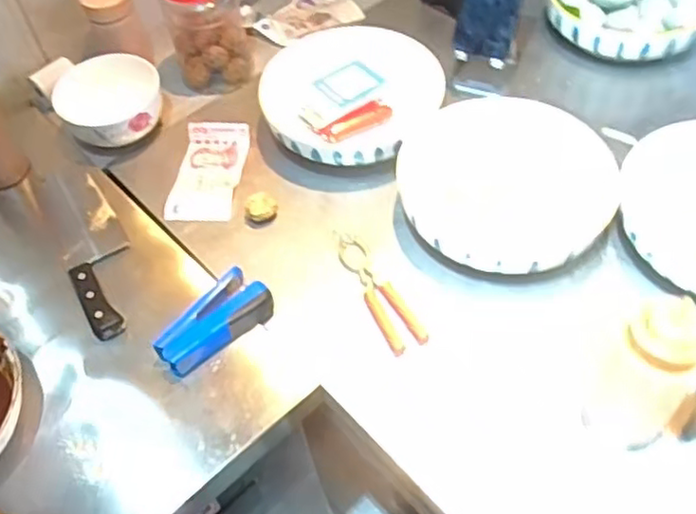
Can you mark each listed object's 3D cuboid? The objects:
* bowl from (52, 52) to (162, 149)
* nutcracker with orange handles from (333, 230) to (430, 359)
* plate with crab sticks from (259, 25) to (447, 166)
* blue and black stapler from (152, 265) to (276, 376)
[{"bbox_3d":[-0.308,-0.198,0.878,0.125,0.080,0.127,-1,52,2],"label":"bowl"},{"bbox_3d":[0.027,0.030,0.712,0.040,0.014,0.170,-23,53,-13],"label":"nutcracker with orange handles"},{"bbox_3d":[0.001,-0.200,0.837,0.211,0.045,0.212,-1,65,2],"label":"plate with crab sticks"},{"bbox_3d":[-0.137,0.066,0.686,0.055,0.034,0.123,37,62,27],"label":"blue and black stapler"}]

